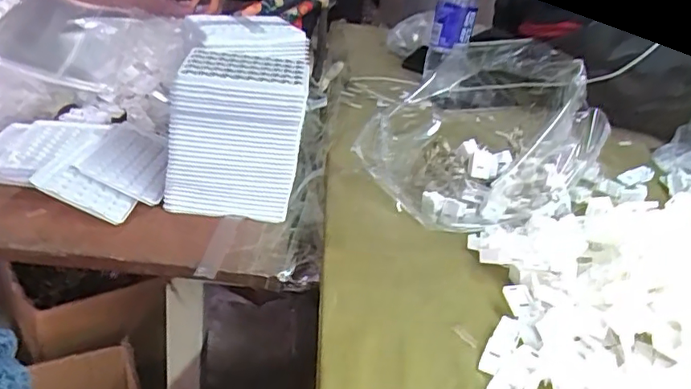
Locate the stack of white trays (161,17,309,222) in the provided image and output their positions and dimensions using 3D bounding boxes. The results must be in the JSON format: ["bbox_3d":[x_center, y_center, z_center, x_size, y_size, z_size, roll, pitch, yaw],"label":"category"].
[{"bbox_3d":[-0.117,-0.102,0.655,0.137,0.157,0.220,5,29,-5],"label":"stack of white trays"}]

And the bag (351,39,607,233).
[{"bbox_3d":[0.145,-0.054,0.563,0.177,0.153,0.223,22,32,25],"label":"bag"}]

